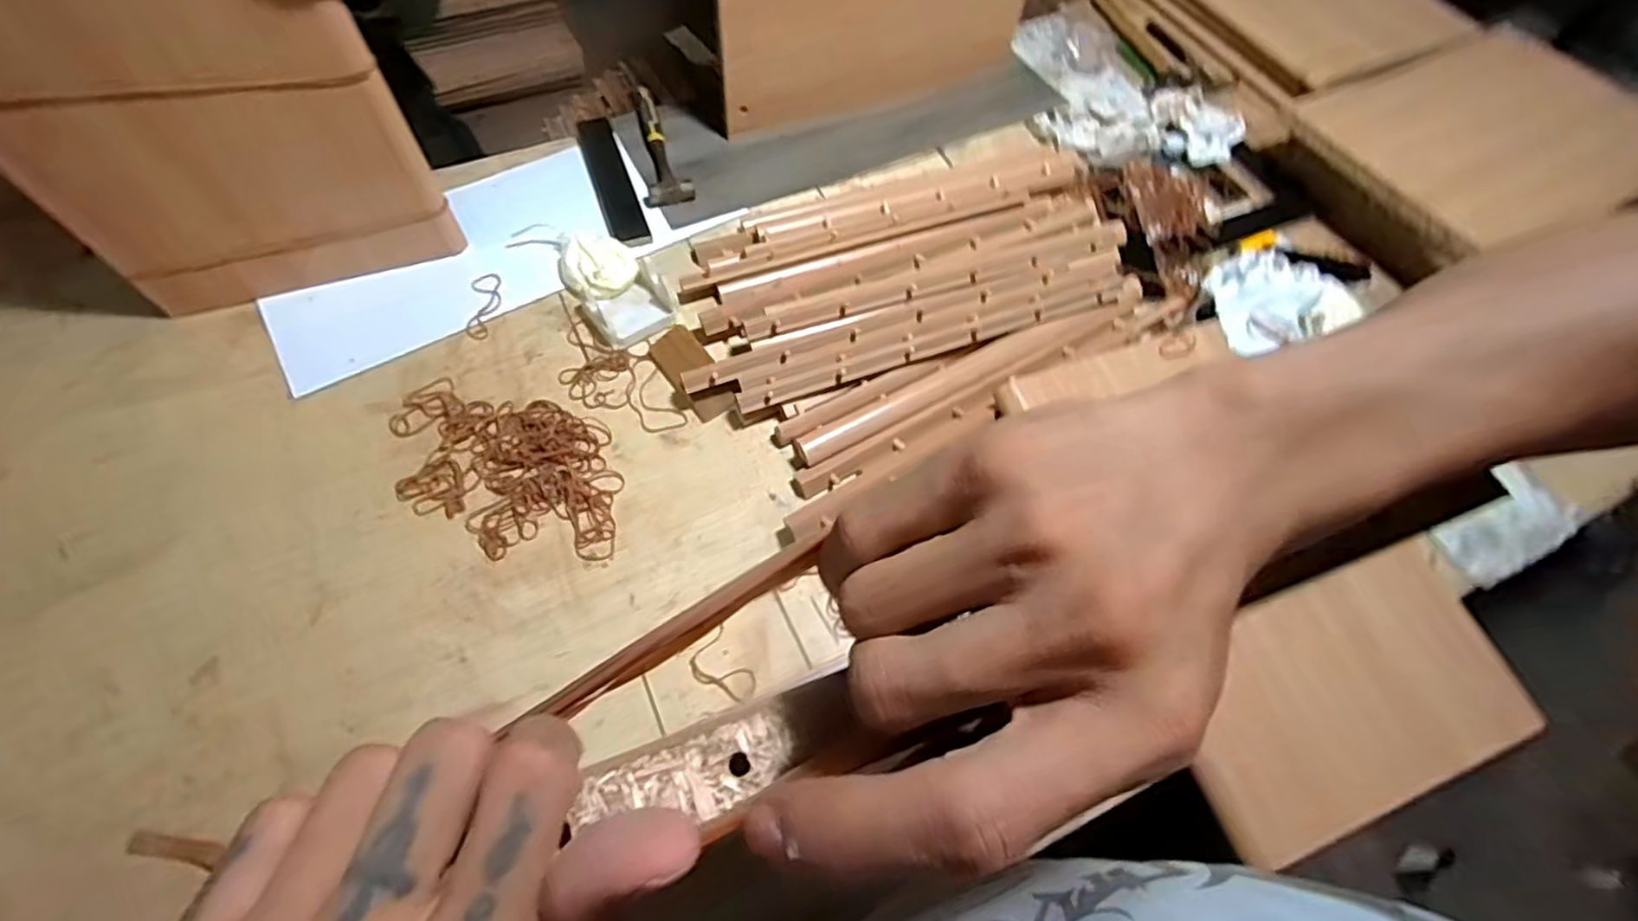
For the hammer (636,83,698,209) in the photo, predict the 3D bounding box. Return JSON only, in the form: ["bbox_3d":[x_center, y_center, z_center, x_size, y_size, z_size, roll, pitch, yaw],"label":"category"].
[{"bbox_3d":[-0.270,-0.532,1.146,0.075,0.033,0.308,-13,62,-10],"label":"hammer"}]

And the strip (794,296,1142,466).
[{"bbox_3d":[0.207,-0.122,0.930,0.523,0.014,0.042,-26,81,-14],"label":"strip"}]

